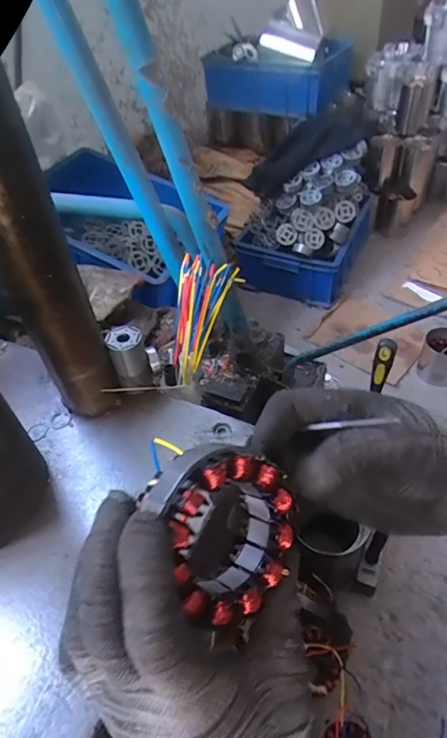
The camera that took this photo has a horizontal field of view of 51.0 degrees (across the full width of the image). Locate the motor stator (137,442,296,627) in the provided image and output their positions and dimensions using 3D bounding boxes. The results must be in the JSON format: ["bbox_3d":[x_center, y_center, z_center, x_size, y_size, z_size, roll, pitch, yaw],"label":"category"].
[{"bbox_3d":[-0.001,0.078,0.242,0.074,0.084,0.031,-22,14,-37],"label":"motor stator"}]

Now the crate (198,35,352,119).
[{"bbox_3d":[0.183,-0.961,1.517,0.425,0.149,0.339,18,51,22],"label":"crate"}]

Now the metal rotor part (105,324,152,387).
[{"bbox_3d":[-0.102,-0.014,0.513,0.035,0.057,0.038,-16,47,-9],"label":"metal rotor part"}]

